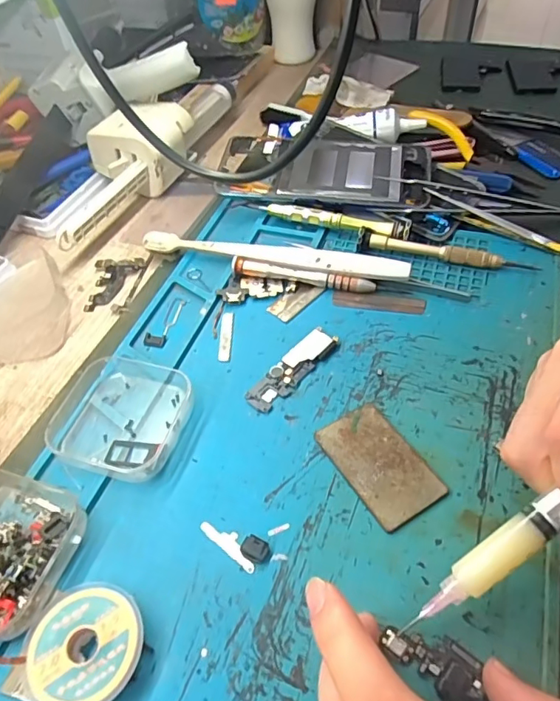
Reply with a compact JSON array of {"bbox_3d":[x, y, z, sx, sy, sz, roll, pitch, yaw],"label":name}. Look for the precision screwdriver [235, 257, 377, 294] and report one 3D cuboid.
[{"bbox_3d":[0.015,-0.049,0.331,0.093,0.011,0.009,9,53,12],"label":"precision screwdriver"}]

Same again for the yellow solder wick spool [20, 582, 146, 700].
[{"bbox_3d":[-0.077,0.118,0.200,0.045,0.012,0.044,-2,51,3],"label":"yellow solder wick spool"}]

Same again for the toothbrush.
[{"bbox_3d":[-0.007,-0.063,0.340,0.182,0.016,0.013,10,53,12],"label":"toothbrush"}]

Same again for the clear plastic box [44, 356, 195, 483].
[{"bbox_3d":[-0.082,0.033,0.270,0.063,0.016,0.068,14,54,15],"label":"clear plastic box"}]

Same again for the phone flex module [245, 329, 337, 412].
[{"bbox_3d":[0.007,0.010,0.290,0.019,0.005,0.064,32,60,26],"label":"phone flex module"}]

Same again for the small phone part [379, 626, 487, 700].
[{"bbox_3d":[0.059,0.119,0.193,0.040,0.004,0.021,23,56,23],"label":"small phone part"}]

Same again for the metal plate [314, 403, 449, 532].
[{"bbox_3d":[0.049,0.054,0.249,0.037,0.004,0.060,-27,54,-17],"label":"metal plate"}]

